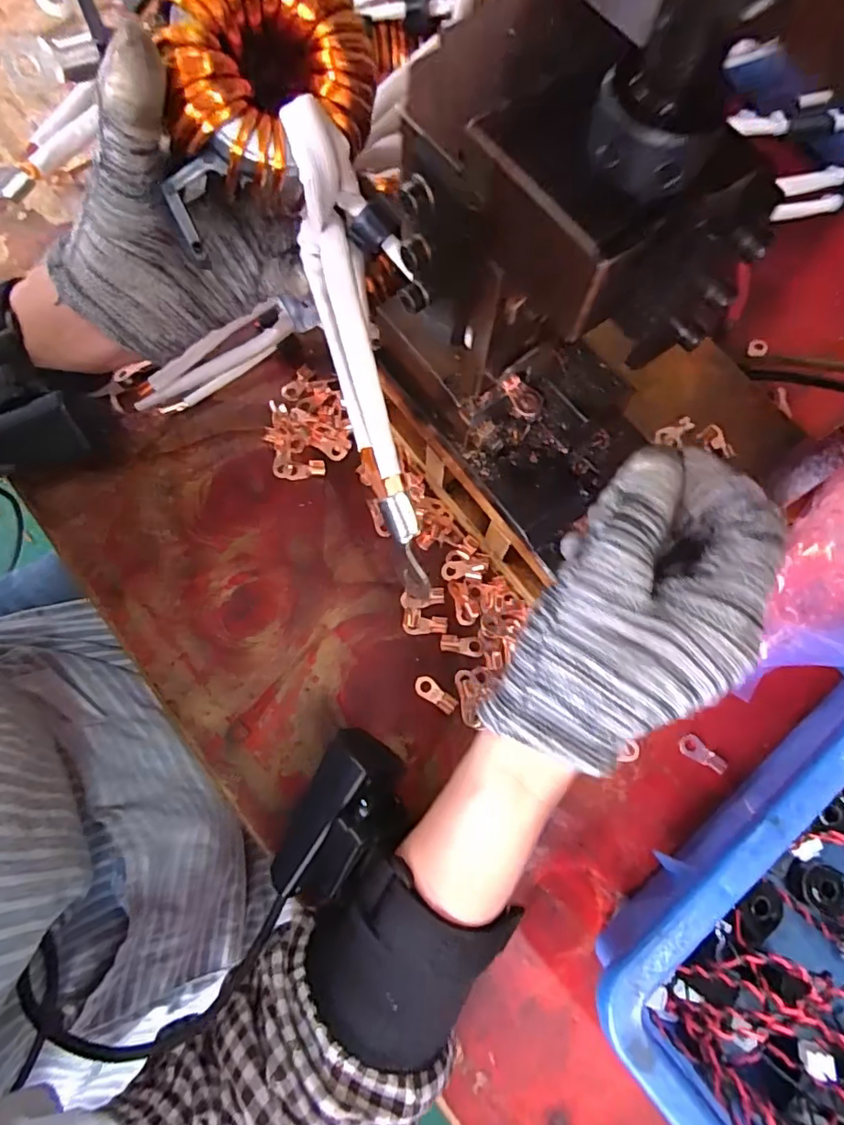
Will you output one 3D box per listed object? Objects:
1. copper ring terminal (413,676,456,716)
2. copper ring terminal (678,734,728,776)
[{"bbox_3d":[0.007,0.074,0.311,0.026,0.004,0.011,40,77,9],"label":"copper ring terminal"},{"bbox_3d":[0.154,0.104,0.307,0.027,0.005,0.012,30,76,7],"label":"copper ring terminal"}]

